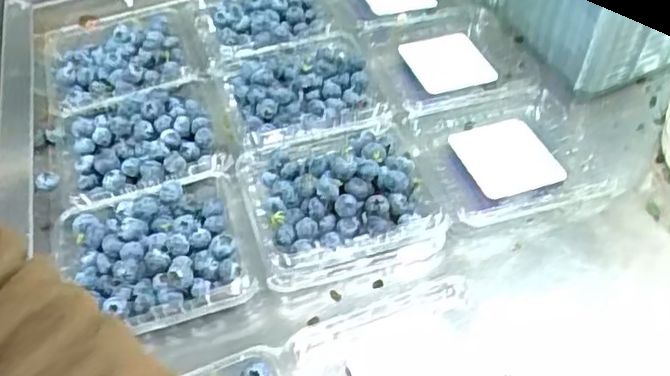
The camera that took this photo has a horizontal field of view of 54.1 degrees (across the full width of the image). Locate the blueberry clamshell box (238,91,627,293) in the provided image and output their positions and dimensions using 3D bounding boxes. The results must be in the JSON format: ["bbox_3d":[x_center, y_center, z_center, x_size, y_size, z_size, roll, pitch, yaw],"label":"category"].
[{"bbox_3d":[0.074,-0.017,0.475,0.279,0.039,0.124,-16,49,-8],"label":"blueberry clamshell box"}]

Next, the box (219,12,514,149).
[{"bbox_3d":[0.038,-0.086,0.570,0.259,0.071,0.126,-20,49,-11],"label":"box"}]

